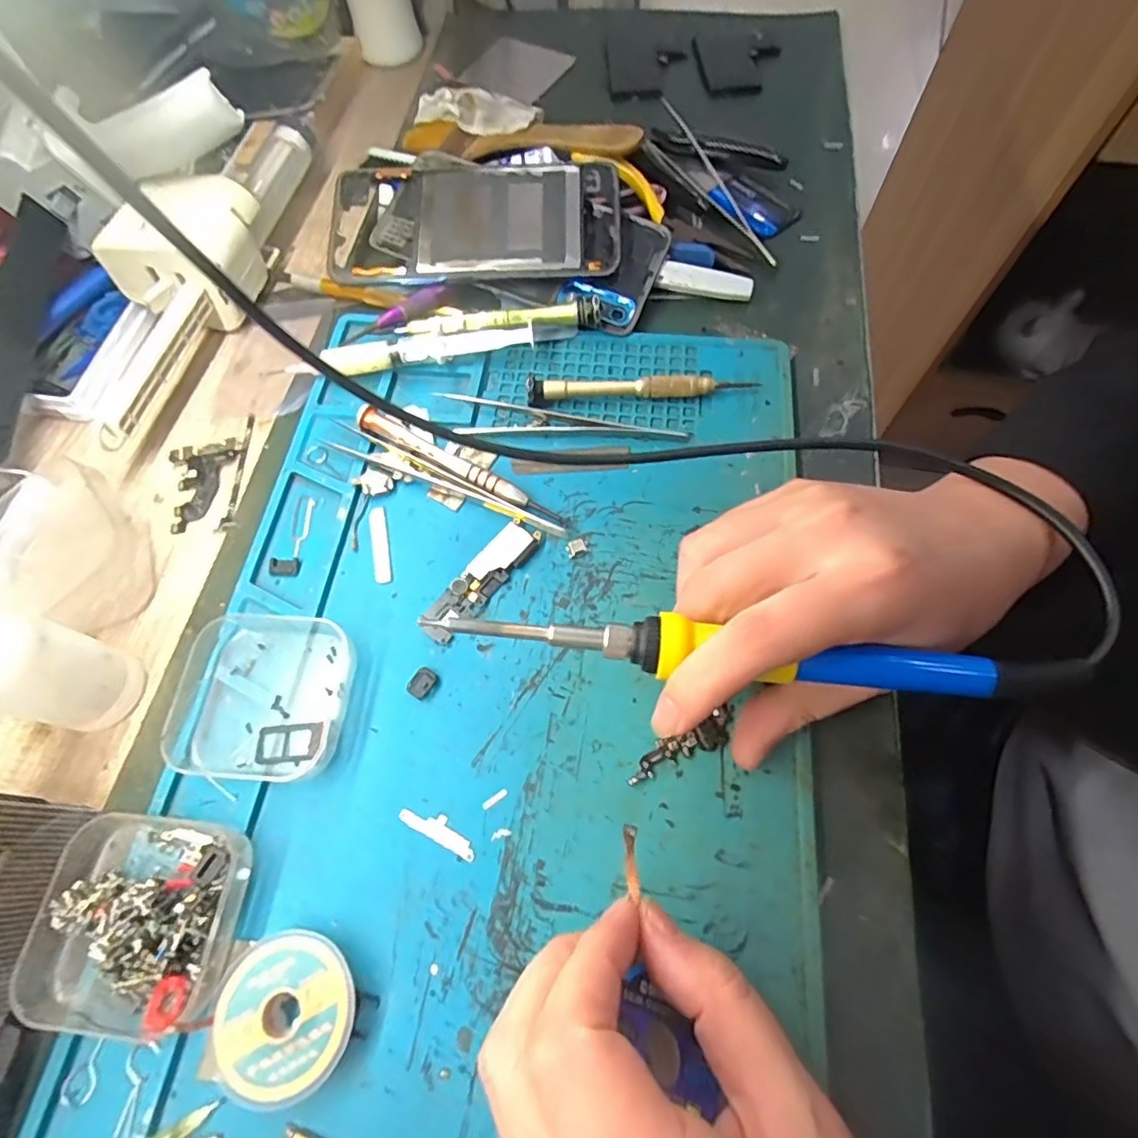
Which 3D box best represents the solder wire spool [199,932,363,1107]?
[{"bbox_3d":[-0.093,0.145,0.191,0.045,0.013,0.044,-1,66,2],"label":"solder wire spool"}]

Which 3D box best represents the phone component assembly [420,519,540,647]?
[{"bbox_3d":[-0.039,0.004,0.258,0.017,0.004,0.065,37,72,16],"label":"phone component assembly"}]

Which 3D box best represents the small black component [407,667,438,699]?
[{"bbox_3d":[-0.061,0.047,0.240,0.009,0.004,0.012,32,71,15],"label":"small black component"}]

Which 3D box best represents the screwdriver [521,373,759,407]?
[{"bbox_3d":[0.036,-0.092,0.292,0.113,0.015,0.010,-5,66,0],"label":"screwdriver"}]

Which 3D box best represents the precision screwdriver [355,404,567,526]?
[{"bbox_3d":[-0.052,-0.050,0.276,0.113,0.013,0.012,25,69,13],"label":"precision screwdriver"}]

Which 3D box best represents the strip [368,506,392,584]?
[{"bbox_3d":[-0.088,-0.012,0.267,0.009,0.004,0.039,-12,66,-4],"label":"strip"}]

